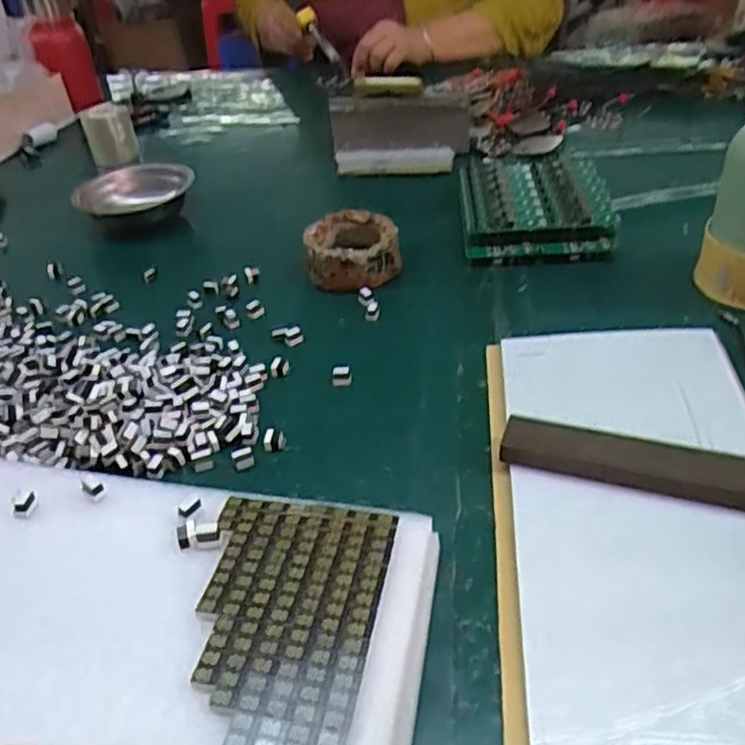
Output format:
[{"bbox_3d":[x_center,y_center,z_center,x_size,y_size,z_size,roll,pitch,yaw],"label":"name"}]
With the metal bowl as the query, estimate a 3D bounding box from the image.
[{"bbox_3d":[-0.272,-0.201,0.780,0.123,0.044,0.117,-3,38,2],"label":"metal bowl"}]

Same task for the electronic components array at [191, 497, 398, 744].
[{"bbox_3d":[-0.043,0.115,0.326,0.089,0.004,0.131,3,38,12],"label":"electronic components array"}]

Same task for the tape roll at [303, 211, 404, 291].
[{"bbox_3d":[-0.020,-0.113,0.637,0.086,0.040,0.089,-8,37,-3],"label":"tape roll"}]

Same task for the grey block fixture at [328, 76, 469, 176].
[{"bbox_3d":[0.031,-0.295,0.830,0.166,0.100,0.055,1,38,8],"label":"grey block fixture"}]

